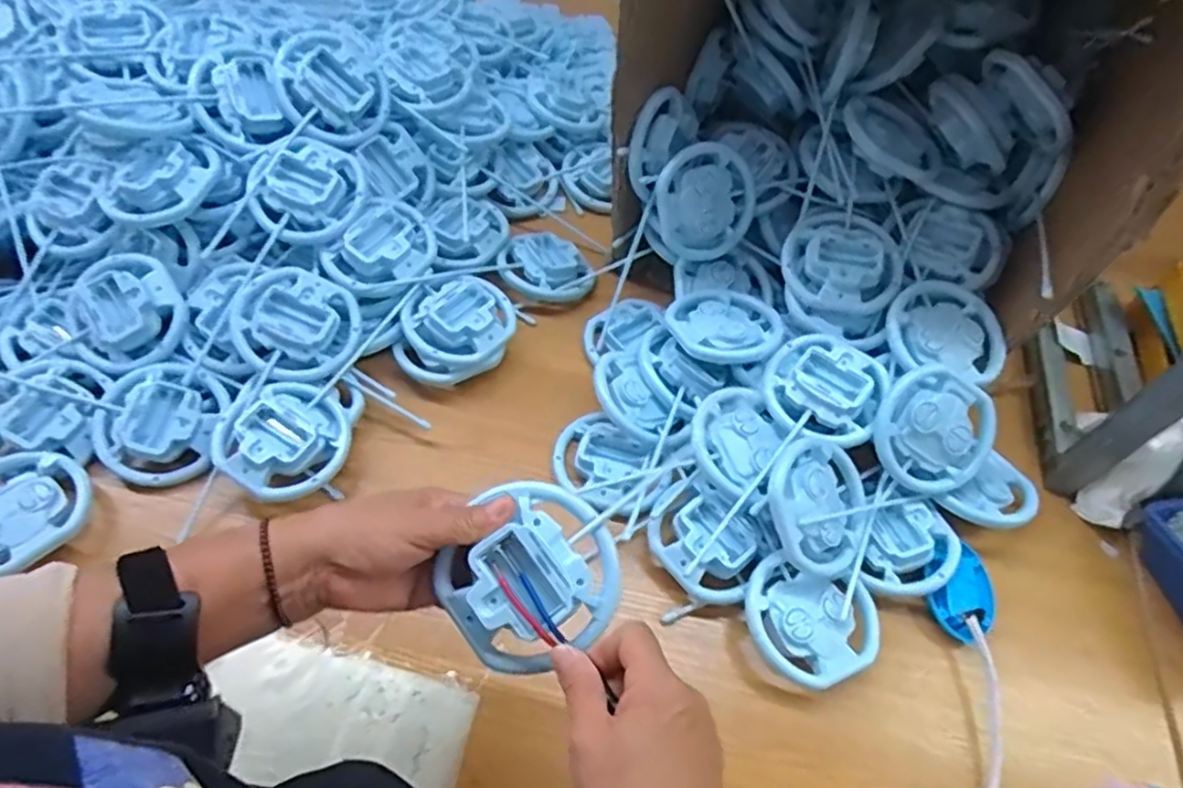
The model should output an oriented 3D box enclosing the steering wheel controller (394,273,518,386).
[{"bbox_3d":[-0.123,-0.062,0.643,0.094,0.046,0.114,23,56,11],"label":"steering wheel controller"}]

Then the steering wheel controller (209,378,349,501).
[{"bbox_3d":[-0.257,0.033,0.575,0.095,0.031,0.098,2,55,-3],"label":"steering wheel controller"}]

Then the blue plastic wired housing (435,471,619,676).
[{"bbox_3d":[-0.034,0.102,0.389,0.094,0.029,0.094,2,77,-8],"label":"blue plastic wired housing"}]

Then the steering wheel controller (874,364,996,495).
[{"bbox_3d":[0.272,0.029,0.555,0.092,0.015,0.092,0,90,-2],"label":"steering wheel controller"}]

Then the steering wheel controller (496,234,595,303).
[{"bbox_3d":[-0.048,-0.126,0.711,0.085,0.030,0.083,-24,72,-24],"label":"steering wheel controller"}]

